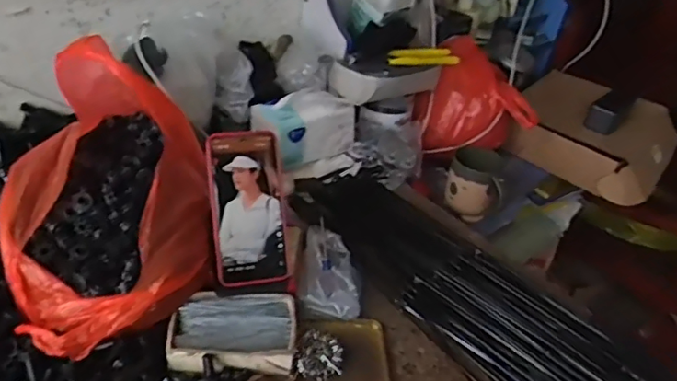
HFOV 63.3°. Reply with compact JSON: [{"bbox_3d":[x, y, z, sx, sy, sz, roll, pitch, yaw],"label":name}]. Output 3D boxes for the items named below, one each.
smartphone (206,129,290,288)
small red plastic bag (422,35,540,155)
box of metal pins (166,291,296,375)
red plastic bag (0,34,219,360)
[{"bbox_3d":[-0.097,0.019,0.594,0.076,0.164,0.011,-6,-1,-15],"label":"smartphone"},{"bbox_3d":[0.245,-0.149,1.002,0.195,0.184,0.123,0,34,-7],"label":"small red plastic bag"},{"bbox_3d":[-0.110,0.150,0.584,0.126,0.029,0.092,1,34,-5],"label":"box of metal pins"},{"bbox_3d":[-0.238,0.005,0.572,0.213,0.225,0.254,-17,39,-29],"label":"red plastic bag"}]

